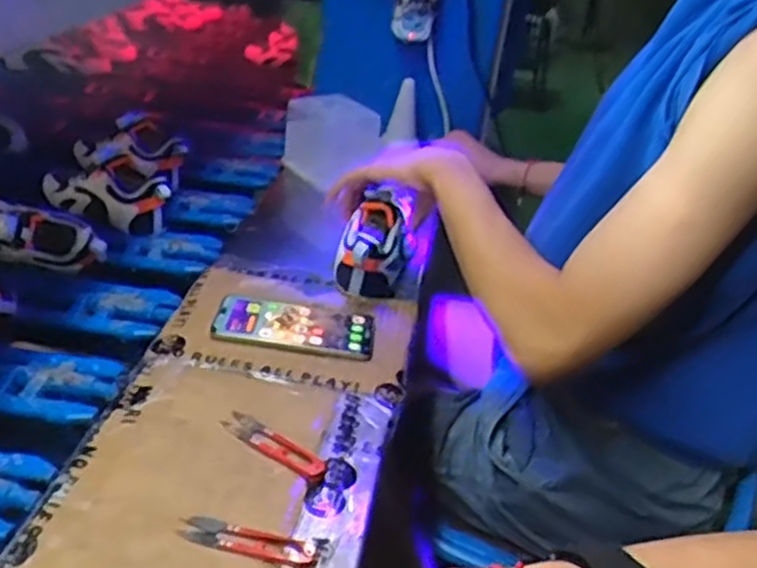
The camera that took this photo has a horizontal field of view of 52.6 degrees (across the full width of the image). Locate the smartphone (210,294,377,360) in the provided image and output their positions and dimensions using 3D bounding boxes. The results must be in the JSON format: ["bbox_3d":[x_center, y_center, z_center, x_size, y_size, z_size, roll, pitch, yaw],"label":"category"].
[{"bbox_3d":[-0.084,0.042,0.778,0.159,0.007,0.081,9,31,-1],"label":"smartphone"}]

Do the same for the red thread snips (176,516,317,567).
[{"bbox_3d":[-0.094,0.185,0.549,0.098,0.012,0.025,12,31,3],"label":"red thread snips"}]

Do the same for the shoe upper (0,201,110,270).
[{"bbox_3d":[-0.426,-0.063,0.895,0.214,0.057,0.071,20,32,15],"label":"shoe upper"}]

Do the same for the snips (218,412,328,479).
[{"bbox_3d":[-0.087,0.131,0.630,0.099,0.007,0.025,27,35,25],"label":"snips"}]

